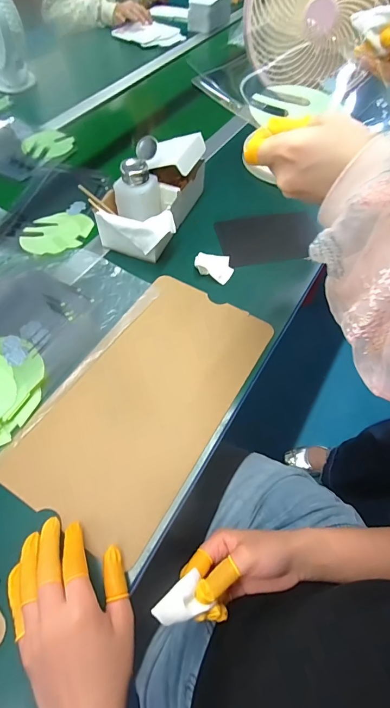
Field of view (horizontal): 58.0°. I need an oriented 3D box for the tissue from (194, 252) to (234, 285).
[{"bbox_3d":[0.028,-0.135,0.531,0.063,0.013,0.053,23,60,13],"label":"tissue"}]

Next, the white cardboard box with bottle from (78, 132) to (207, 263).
[{"bbox_3d":[-0.057,-0.254,0.546,0.124,0.126,0.194,21,60,12],"label":"white cardboard box with bottle"}]

